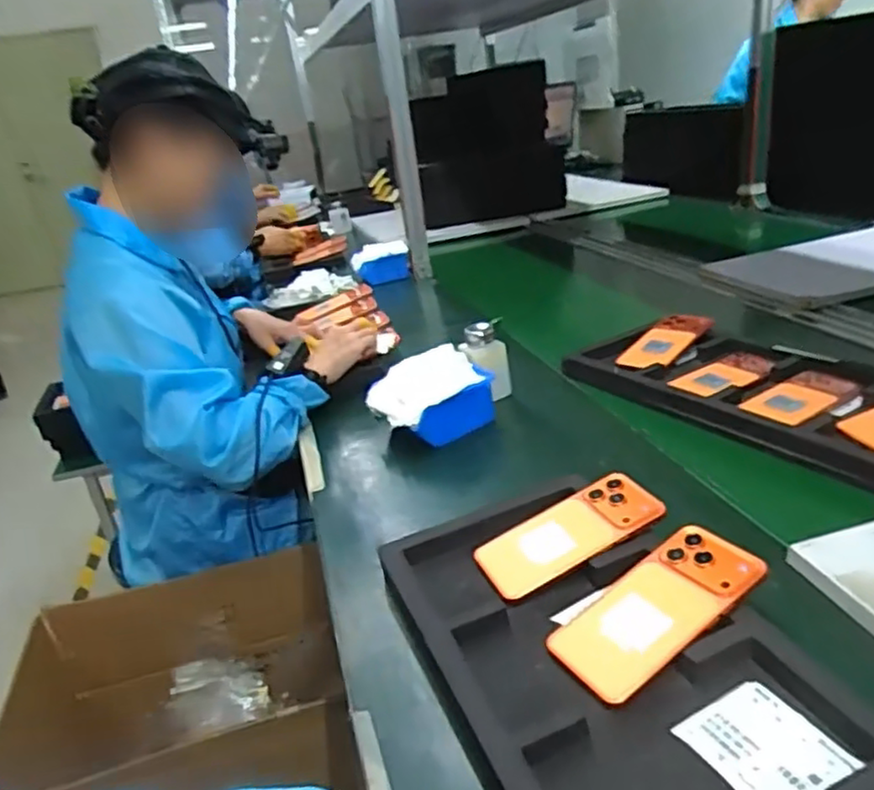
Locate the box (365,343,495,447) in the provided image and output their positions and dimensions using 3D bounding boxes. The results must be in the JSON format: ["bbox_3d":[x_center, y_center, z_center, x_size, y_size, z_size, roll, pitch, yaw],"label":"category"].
[{"bbox_3d":[-0.009,-0.001,0.875,0.139,0.078,0.113,-20,27,-24],"label":"box"}]

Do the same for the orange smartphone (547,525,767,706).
[{"bbox_3d":[0.165,0.159,0.506,0.164,0.012,0.080,-32,31,-18],"label":"orange smartphone"}]

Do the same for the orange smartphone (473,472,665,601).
[{"bbox_3d":[0.119,0.125,0.605,0.167,0.011,0.080,-26,27,-7],"label":"orange smartphone"}]

